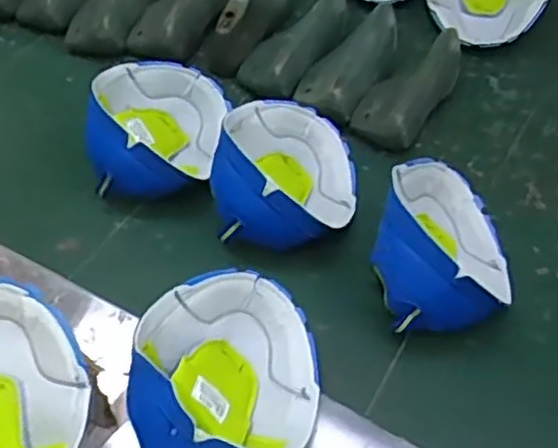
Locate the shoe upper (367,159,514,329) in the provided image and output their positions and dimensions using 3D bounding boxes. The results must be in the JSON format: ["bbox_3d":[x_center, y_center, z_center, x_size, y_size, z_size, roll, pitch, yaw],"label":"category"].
[{"bbox_3d":[0.157,0.011,0.640,0.121,0.100,0.193,11,53,10],"label":"shoe upper"}]

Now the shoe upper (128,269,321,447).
[{"bbox_3d":[-0.036,0.111,0.537,0.132,0.085,0.187,7,52,7],"label":"shoe upper"}]

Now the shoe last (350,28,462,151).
[{"bbox_3d":[0.159,-0.162,0.809,0.087,0.057,0.170,27,57,21],"label":"shoe last"}]

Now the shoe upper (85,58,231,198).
[{"bbox_3d":[-0.129,-0.109,0.751,0.124,0.089,0.184,6,52,6],"label":"shoe upper"}]

